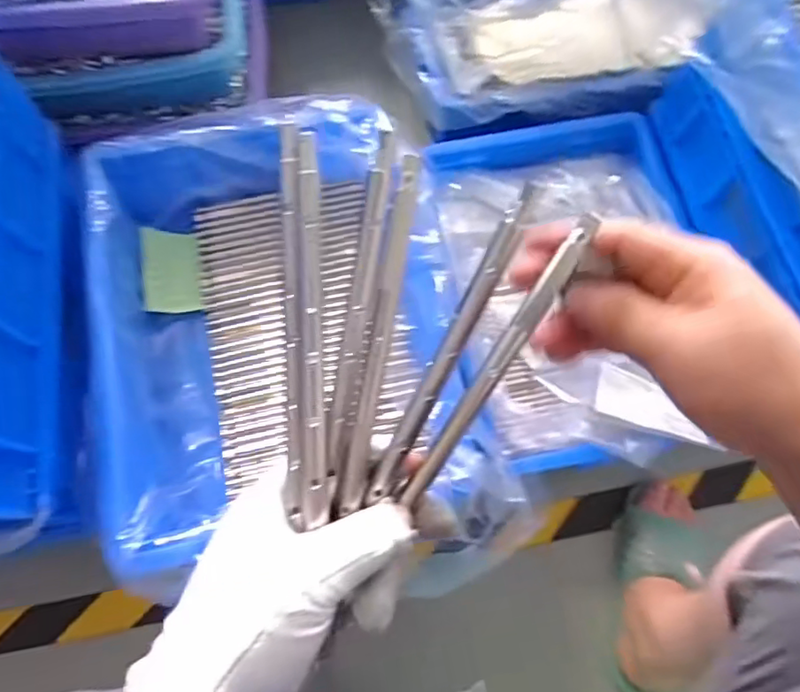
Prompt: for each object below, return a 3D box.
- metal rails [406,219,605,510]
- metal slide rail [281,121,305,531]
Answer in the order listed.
[{"bbox_3d":[0.038,0.008,0.233,0.011,0.006,0.130,34,94,9],"label":"metal rails"},{"bbox_3d":[-0.041,-0.008,0.224,0.007,0.007,0.149,-1,92,-2],"label":"metal slide rail"}]

